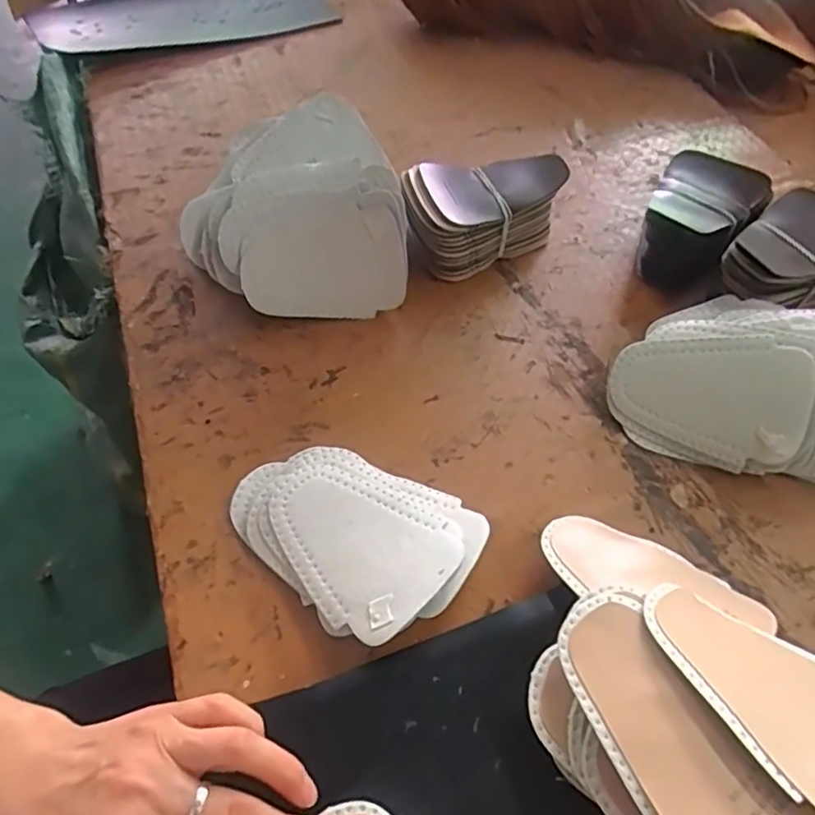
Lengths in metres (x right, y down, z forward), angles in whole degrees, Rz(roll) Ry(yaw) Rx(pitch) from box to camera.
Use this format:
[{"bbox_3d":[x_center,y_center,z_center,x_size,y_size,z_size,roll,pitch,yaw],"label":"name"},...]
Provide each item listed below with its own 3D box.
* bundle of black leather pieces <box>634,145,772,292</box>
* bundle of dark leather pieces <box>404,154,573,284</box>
[{"bbox_3d":[0.256,-0.161,0.560,0.094,0.063,0.137,31,60,18],"label":"bundle of black leather pieces"},{"bbox_3d":[0.067,-0.171,0.557,0.146,0.066,0.088,-13,57,-11],"label":"bundle of dark leather pieces"}]

